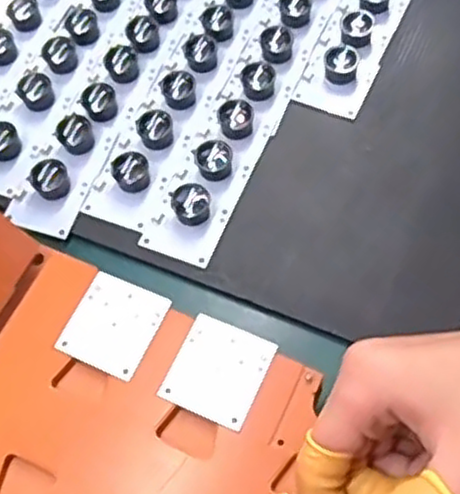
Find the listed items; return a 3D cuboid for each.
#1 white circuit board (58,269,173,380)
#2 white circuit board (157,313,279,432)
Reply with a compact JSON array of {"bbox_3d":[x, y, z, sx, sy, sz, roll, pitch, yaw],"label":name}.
[{"bbox_3d":[-0.060,0.039,0.380,0.044,0.004,0.047,23,66,14],"label":"white circuit board"},{"bbox_3d":[-0.006,0.060,0.364,0.044,0.004,0.047,22,66,13],"label":"white circuit board"}]

